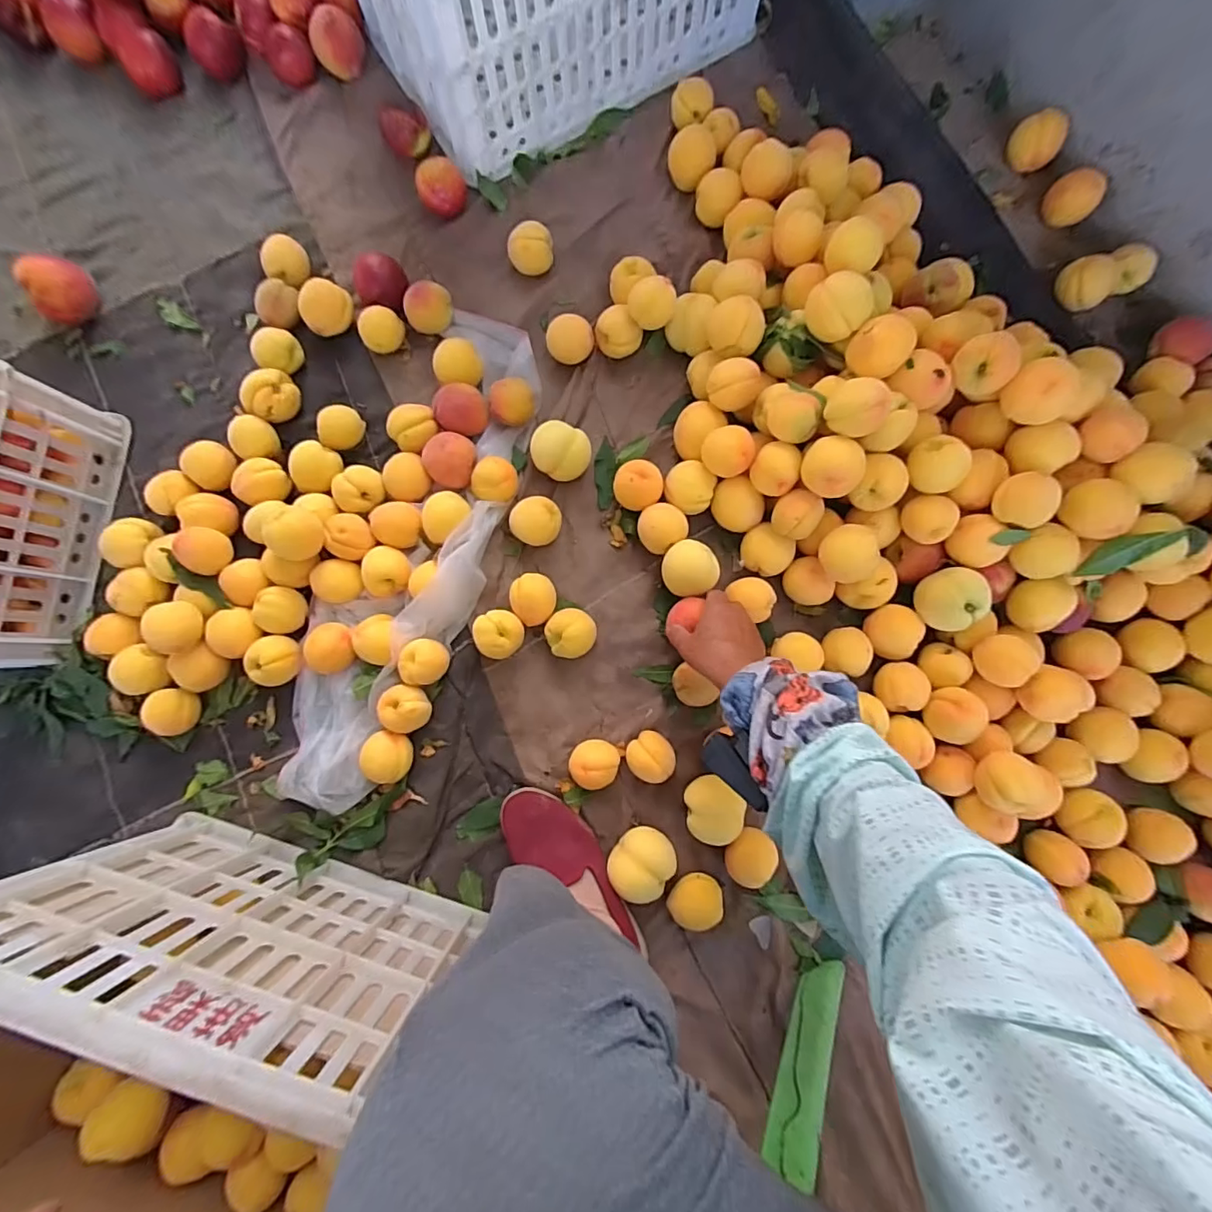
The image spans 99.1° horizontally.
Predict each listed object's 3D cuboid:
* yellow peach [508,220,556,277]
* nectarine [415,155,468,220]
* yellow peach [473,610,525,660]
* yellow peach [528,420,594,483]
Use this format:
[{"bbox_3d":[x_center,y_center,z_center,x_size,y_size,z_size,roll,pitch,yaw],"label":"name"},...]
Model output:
[{"bbox_3d":[-0.098,-0.467,0.681,0.058,0.047,0.053,0,81,0],"label":"yellow peach"},{"bbox_3d":[-0.216,-0.551,0.689,0.062,0.059,0.051,-18,82,-3],"label":"nectarine"},{"bbox_3d":[-0.128,0.034,0.622,0.054,0.050,0.056,0,81,0],"label":"yellow peach"},{"bbox_3d":[-0.056,-0.189,0.645,0.070,0.055,0.060,23,82,3],"label":"yellow peach"}]

